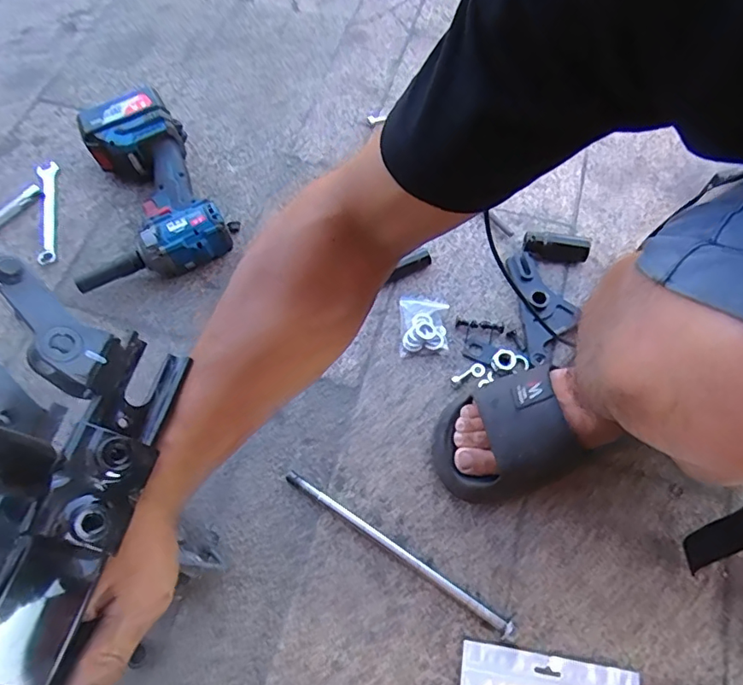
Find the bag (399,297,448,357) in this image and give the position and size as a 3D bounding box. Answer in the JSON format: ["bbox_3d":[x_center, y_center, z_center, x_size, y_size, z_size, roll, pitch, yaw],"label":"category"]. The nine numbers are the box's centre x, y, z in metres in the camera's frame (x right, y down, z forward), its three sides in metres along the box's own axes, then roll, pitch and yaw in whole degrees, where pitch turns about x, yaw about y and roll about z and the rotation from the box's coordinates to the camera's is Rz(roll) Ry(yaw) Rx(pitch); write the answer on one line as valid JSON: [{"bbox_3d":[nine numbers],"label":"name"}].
[{"bbox_3d":[0.062,-0.020,0.627,0.055,0.013,0.068,0,66,1],"label":"bag"}]

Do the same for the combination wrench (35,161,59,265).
[{"bbox_3d":[-0.437,-0.177,0.709,0.031,0.017,0.162,-13,66,-5],"label":"combination wrench"}]

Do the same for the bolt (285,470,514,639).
[{"bbox_3d":[0.021,0.207,0.529,0.261,0.012,0.014,30,70,14],"label":"bolt"}]

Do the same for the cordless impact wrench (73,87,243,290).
[{"bbox_3d":[-0.291,-0.198,0.672,0.184,0.079,0.240,-17,66,-6],"label":"cordless impact wrench"}]

